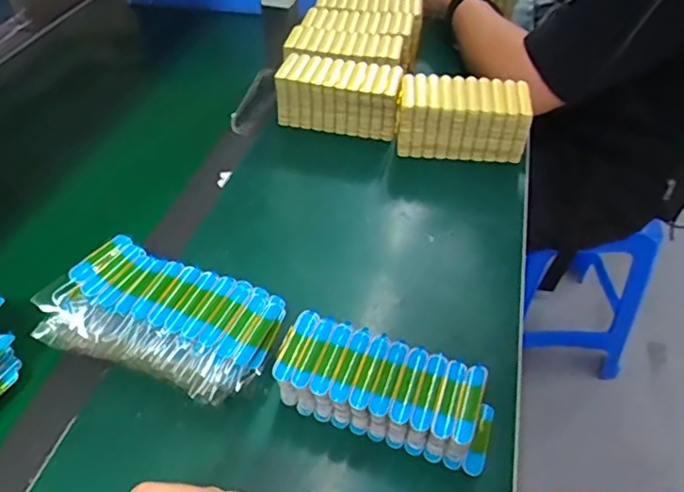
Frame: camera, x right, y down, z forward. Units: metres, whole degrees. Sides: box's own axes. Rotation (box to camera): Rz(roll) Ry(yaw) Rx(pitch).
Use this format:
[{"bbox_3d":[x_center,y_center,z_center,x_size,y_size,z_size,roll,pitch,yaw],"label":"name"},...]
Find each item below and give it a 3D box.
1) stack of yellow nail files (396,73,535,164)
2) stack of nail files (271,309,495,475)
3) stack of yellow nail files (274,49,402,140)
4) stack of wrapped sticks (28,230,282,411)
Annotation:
[{"bbox_3d":[0.151,-0.156,0.719,0.159,0.084,0.072,7,45,5],"label":"stack of yellow nail files"},{"bbox_3d":[0.035,0.117,0.455,0.168,0.064,0.064,15,46,13],"label":"stack of nail files"},{"bbox_3d":[-0.004,-0.194,0.756,0.158,0.078,0.064,9,45,8],"label":"stack of yellow nail files"},{"bbox_3d":[-0.149,0.065,0.479,0.190,0.071,0.099,16,46,14],"label":"stack of wrapped sticks"}]

